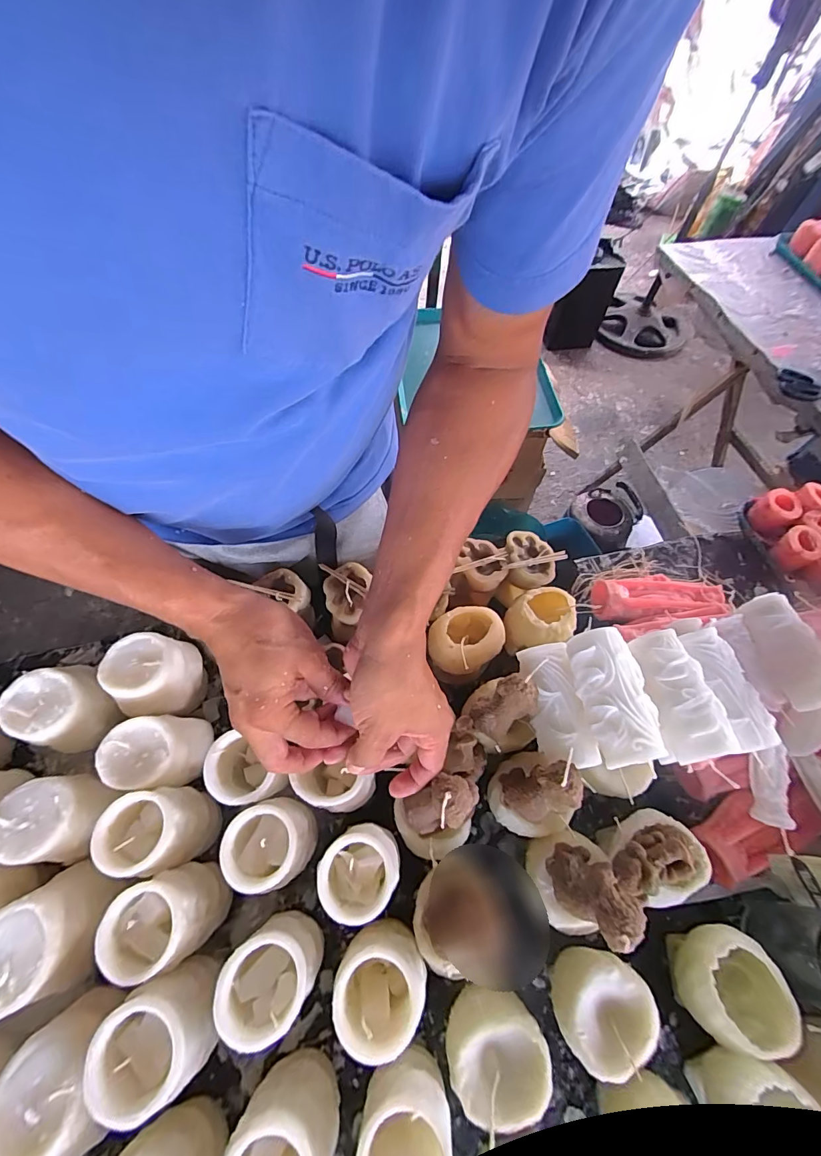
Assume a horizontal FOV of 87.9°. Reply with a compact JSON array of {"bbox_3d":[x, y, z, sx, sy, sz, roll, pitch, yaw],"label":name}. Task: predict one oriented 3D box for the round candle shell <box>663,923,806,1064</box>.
[{"bbox_3d":[0.266,0.338,0.355,0.070,0.070,0.073,1,61,-2],"label":"round candle shell"}]

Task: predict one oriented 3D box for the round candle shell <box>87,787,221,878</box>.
[{"bbox_3d":[-0.218,0.225,0.380,0.064,0.098,0.059,1,61,-2],"label":"round candle shell"}]

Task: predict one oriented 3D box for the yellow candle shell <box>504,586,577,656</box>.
[{"bbox_3d":[0.145,0.048,0.484,0.076,0.055,0.065,-4,61,-5],"label":"yellow candle shell"}]

